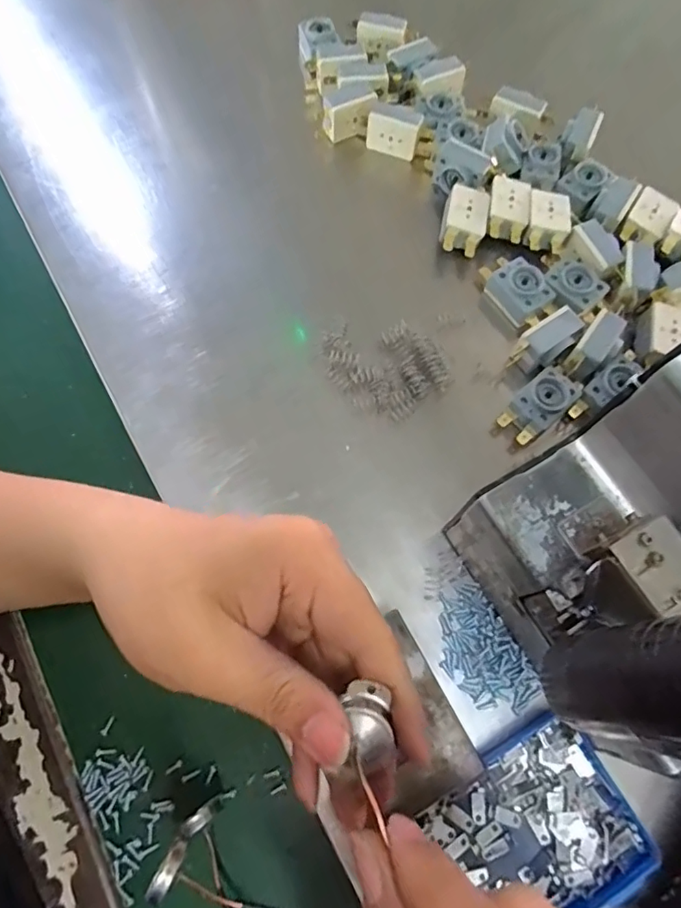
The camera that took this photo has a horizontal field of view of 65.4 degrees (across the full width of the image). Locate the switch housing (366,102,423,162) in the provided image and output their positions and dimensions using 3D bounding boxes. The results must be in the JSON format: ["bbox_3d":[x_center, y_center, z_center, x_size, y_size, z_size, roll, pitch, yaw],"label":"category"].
[{"bbox_3d":[0.040,-0.240,0.394,0.039,0.028,0.020,18,51,8],"label":"switch housing"}]

